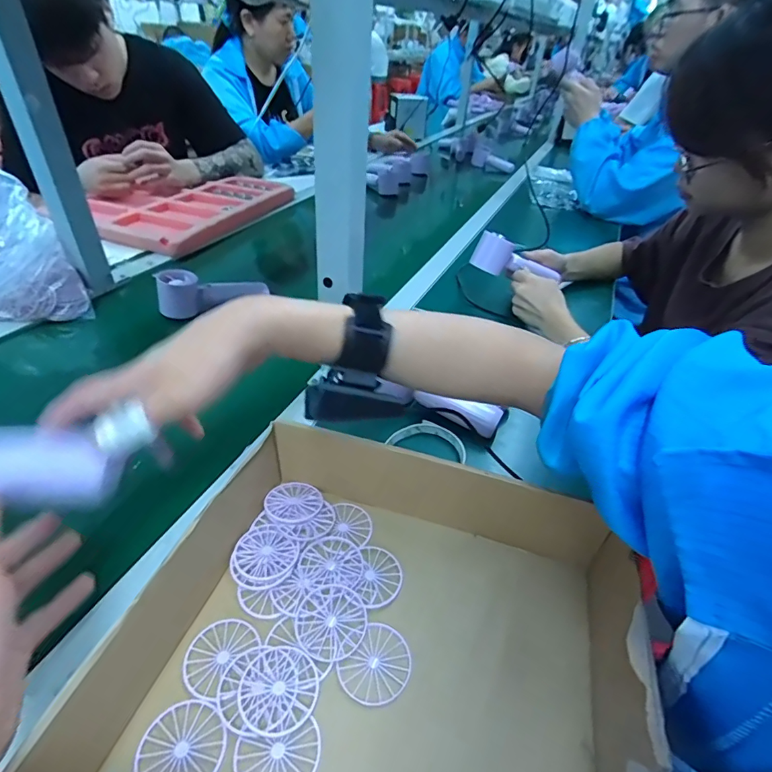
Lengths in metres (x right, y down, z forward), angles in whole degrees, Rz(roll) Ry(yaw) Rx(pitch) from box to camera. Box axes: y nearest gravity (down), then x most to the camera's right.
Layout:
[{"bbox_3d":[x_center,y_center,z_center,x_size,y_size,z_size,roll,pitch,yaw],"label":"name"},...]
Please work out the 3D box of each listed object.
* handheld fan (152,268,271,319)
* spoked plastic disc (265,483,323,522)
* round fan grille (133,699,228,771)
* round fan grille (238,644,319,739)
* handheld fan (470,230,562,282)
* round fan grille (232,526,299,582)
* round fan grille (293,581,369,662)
[{"bbox_3d":[-0.264,-0.149,0.688,0.157,0.049,0.055,-13,42,-22],"label":"handheld fan"},{"bbox_3d":[-0.083,0.105,0.406,0.048,0.004,0.045,7,30,-4],"label":"spoked plastic disc"},{"bbox_3d":[-0.123,0.219,0.270,0.051,0.004,0.050,2,39,-1],"label":"round fan grille"},{"bbox_3d":[-0.070,0.199,0.295,0.050,0.004,0.049,3,38,-3],"label":"round fan grille"},{"bbox_3d":[0.219,-0.203,0.730,0.155,0.053,0.041,16,36,-16],"label":"handheld fan"},{"bbox_3d":[-0.098,0.138,0.366,0.049,0.009,0.045,3,38,-3],"label":"round fan grille"},{"bbox_3d":[-0.040,0.172,0.330,0.050,0.004,0.050,3,38,-3],"label":"round fan grille"}]

